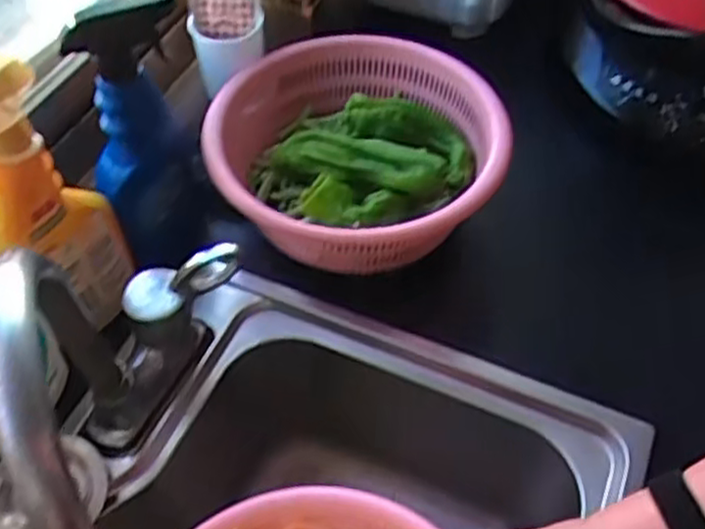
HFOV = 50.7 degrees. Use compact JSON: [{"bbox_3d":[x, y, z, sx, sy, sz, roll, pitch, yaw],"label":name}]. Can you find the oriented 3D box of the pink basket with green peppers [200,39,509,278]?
[{"bbox_3d":[-0.001,-0.093,0.668,0.242,0.128,0.230,-2,52,-1],"label":"pink basket with green peppers"}]

